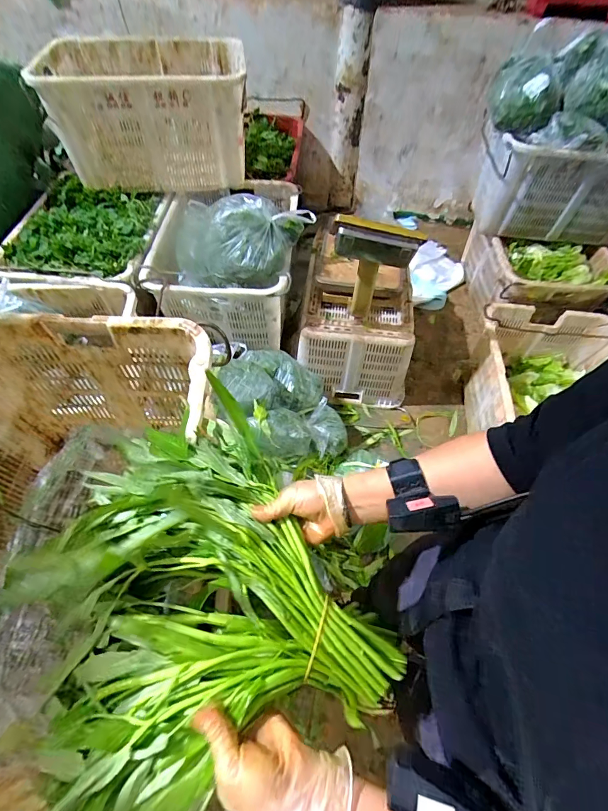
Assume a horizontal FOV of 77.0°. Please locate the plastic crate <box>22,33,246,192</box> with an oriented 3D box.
[{"bbox_3d":[-0.550,-1.044,1.401,0.671,0.369,0.530,0,57,-1],"label":"plastic crate"}]

